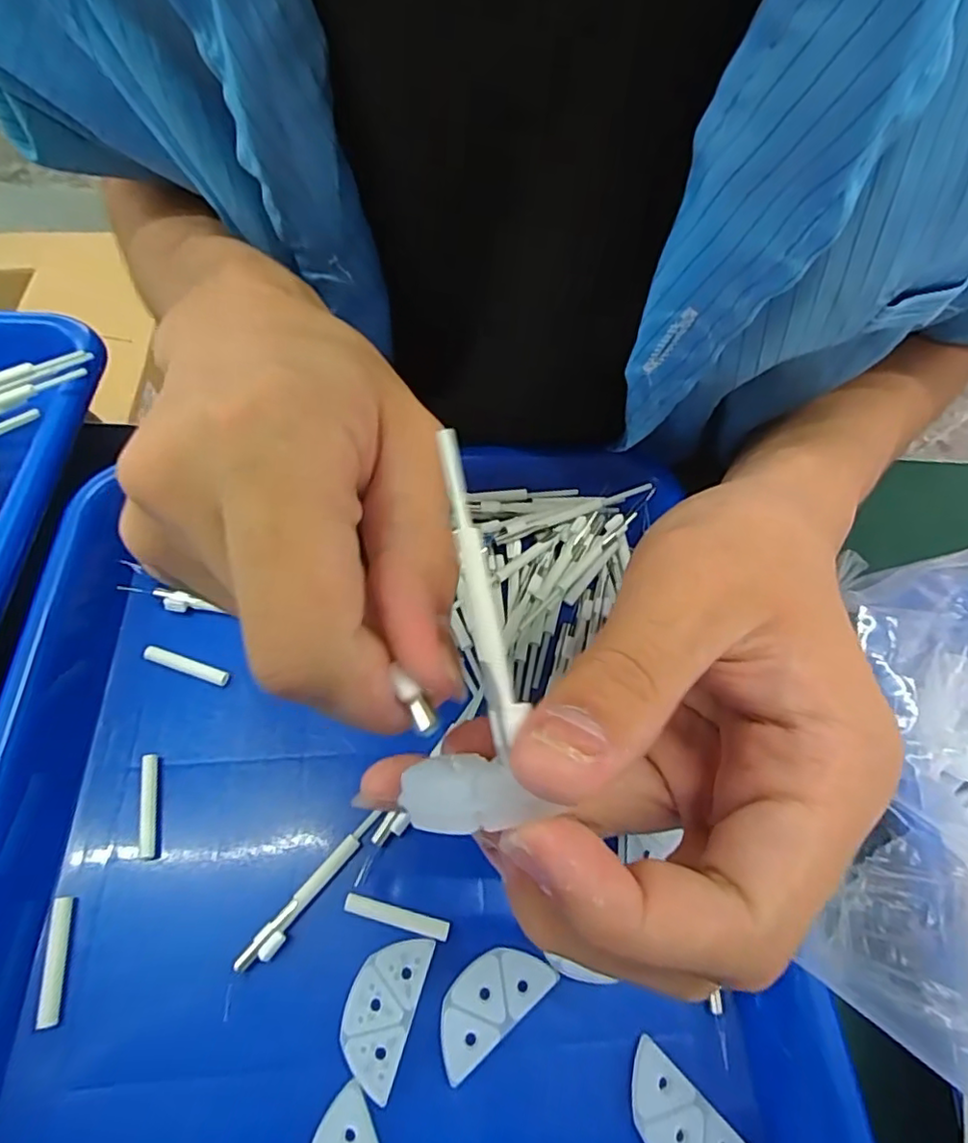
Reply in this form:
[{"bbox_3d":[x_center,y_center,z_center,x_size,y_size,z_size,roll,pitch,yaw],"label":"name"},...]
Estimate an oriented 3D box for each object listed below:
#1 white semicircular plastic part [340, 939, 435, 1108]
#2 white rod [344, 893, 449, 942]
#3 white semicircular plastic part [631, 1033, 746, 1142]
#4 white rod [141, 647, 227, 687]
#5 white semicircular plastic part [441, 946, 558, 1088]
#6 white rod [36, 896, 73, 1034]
[{"bbox_3d":[-0.030,0.128,0.179,0.020,0.004,0.038,17,61,7],"label":"white semicircular plastic part"},{"bbox_3d":[-0.028,0.109,0.191,0.033,0.004,0.006,14,61,5],"label":"white rod"},{"bbox_3d":[0.055,0.153,0.168,0.037,0.007,0.019,42,67,19],"label":"white semicircular plastic part"},{"bbox_3d":[-0.113,0.036,0.232,0.034,0.004,0.006,17,61,7],"label":"white rod"},{"bbox_3d":[0.001,0.127,0.181,0.038,0.005,0.020,-35,68,-20],"label":"white semicircular plastic part"},{"bbox_3d":[-0.130,0.118,0.184,0.005,0.004,0.033,-9,61,-7],"label":"white rod"}]

